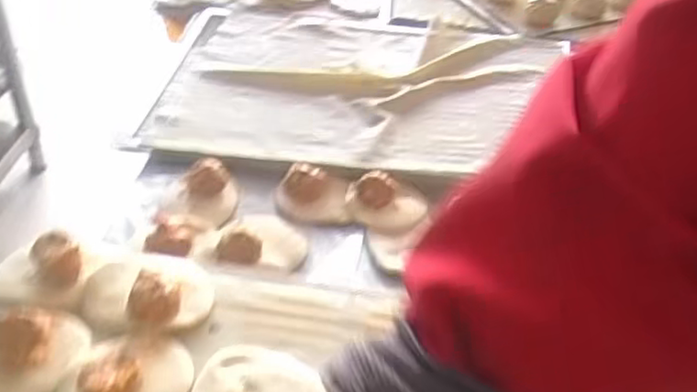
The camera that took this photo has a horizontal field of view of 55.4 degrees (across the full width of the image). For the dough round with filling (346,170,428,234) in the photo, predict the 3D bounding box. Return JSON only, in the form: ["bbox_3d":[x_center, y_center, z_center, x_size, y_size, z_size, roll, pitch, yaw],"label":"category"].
[{"bbox_3d":[0.041,0.005,0.743,0.088,0.023,0.070,28,44,27],"label":"dough round with filling"}]

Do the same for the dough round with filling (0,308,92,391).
[{"bbox_3d":[-0.249,0.117,0.498,0.098,0.033,0.084,-10,40,-17],"label":"dough round with filling"}]

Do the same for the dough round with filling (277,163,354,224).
[{"bbox_3d":[-0.037,-0.003,0.747,0.081,0.029,0.067,5,38,1],"label":"dough round with filling"}]

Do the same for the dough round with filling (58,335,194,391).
[{"bbox_3d":[-0.165,0.132,0.484,0.087,0.034,0.100,16,40,15],"label":"dough round with filling"}]

